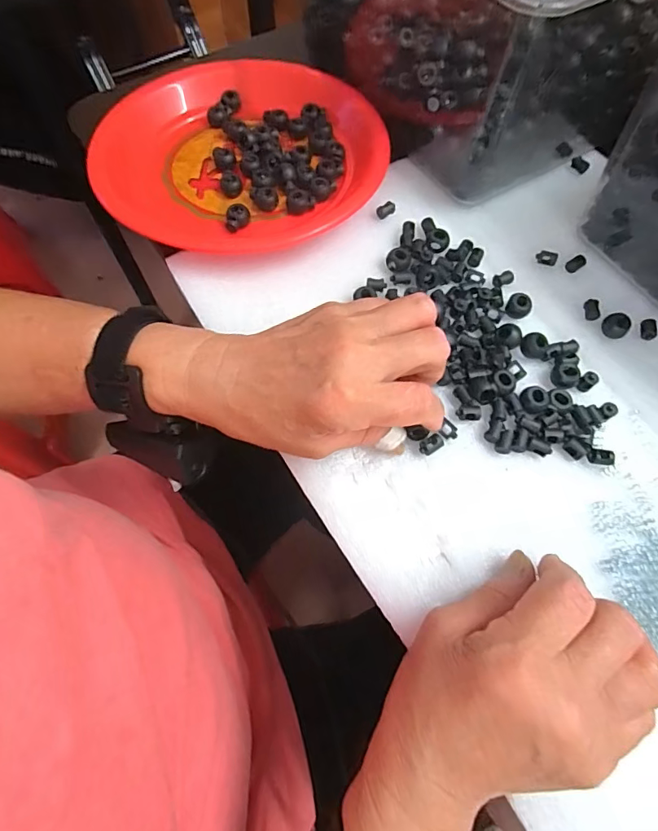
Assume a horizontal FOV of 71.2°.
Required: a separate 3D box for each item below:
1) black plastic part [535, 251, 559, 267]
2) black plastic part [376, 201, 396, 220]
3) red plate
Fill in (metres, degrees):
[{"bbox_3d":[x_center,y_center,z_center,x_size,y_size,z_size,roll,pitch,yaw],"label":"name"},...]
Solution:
[{"bbox_3d":[0.165,-0.119,0.348,0.015,0.008,0.008,18,69,8],"label":"black plastic part"},{"bbox_3d":[0.045,-0.162,0.363,0.015,0.008,0.009,-32,71,-12],"label":"black plastic part"},{"bbox_3d":[-0.073,-0.215,0.373,0.215,0.030,0.226,0,66,-1],"label":"red plate"}]

